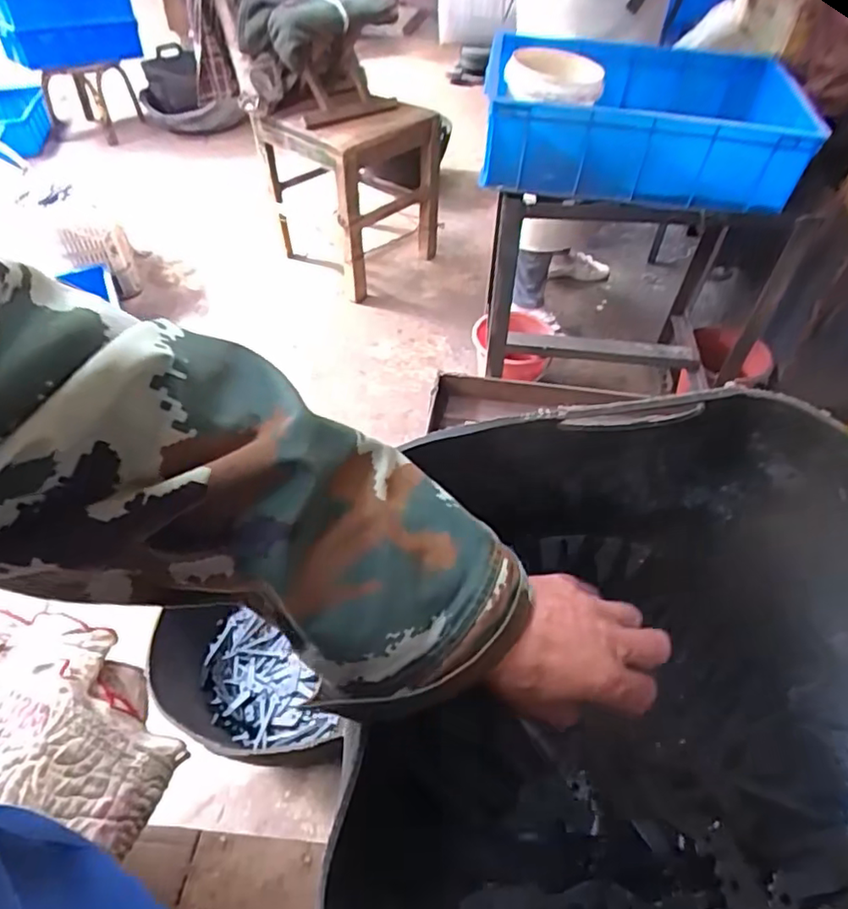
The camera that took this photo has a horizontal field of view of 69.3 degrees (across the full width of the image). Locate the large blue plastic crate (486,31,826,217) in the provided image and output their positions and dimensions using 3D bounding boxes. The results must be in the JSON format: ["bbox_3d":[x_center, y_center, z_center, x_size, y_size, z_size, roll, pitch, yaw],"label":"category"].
[{"bbox_3d":[0.347,-0.557,1.020,0.487,0.147,0.337,5,49,4],"label":"large blue plastic crate"}]

